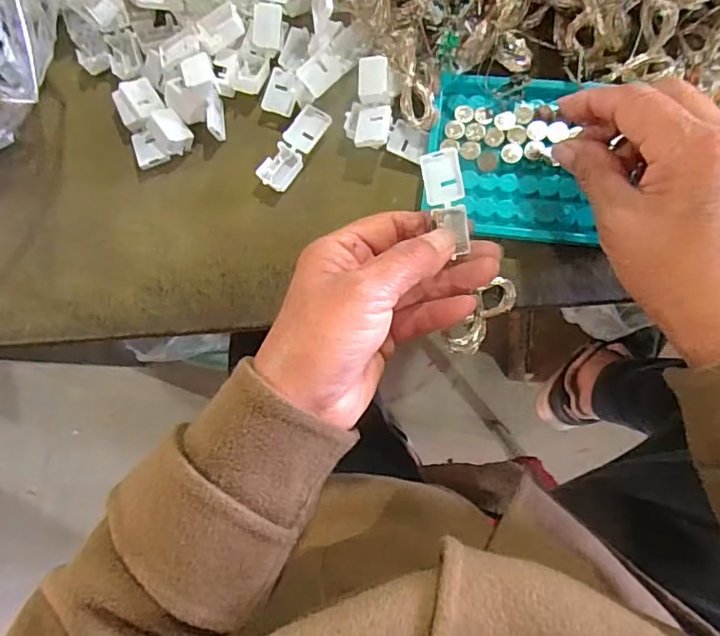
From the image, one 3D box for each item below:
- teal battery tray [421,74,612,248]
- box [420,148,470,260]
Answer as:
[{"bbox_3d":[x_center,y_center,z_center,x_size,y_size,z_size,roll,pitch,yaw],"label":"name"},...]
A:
[{"bbox_3d":[0.087,-0.092,0.304,0.093,0.014,0.092,7,91,7],"label":"teal battery tray"},{"bbox_3d":[0.046,-0.061,0.275,0.020,0.010,0.052,-16,93,4],"label":"box"}]

